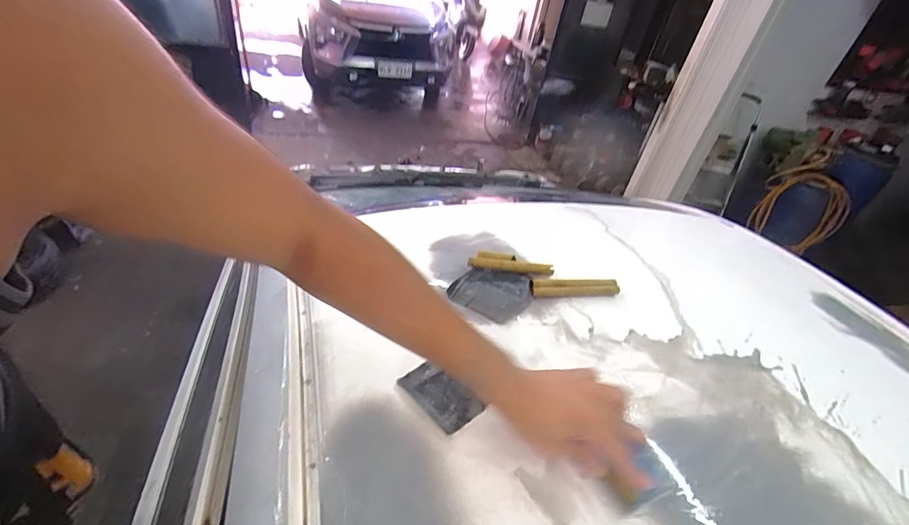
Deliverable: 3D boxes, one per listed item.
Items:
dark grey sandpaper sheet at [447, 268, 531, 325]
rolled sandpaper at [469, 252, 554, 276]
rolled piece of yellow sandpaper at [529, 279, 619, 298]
[{"bbox_3d":[0.057,0.044,0.642,0.111,0.010,0.115,22,42,20],"label":"dark grey sandpaper sheet"},{"bbox_3d":[0.093,0.000,0.687,0.135,0.019,0.027,6,39,2],"label":"rolled sandpaper"},{"bbox_3d":[0.187,0.040,0.649,0.138,0.019,0.025,0,39,-6],"label":"rolled piece of yellow sandpaper"}]

